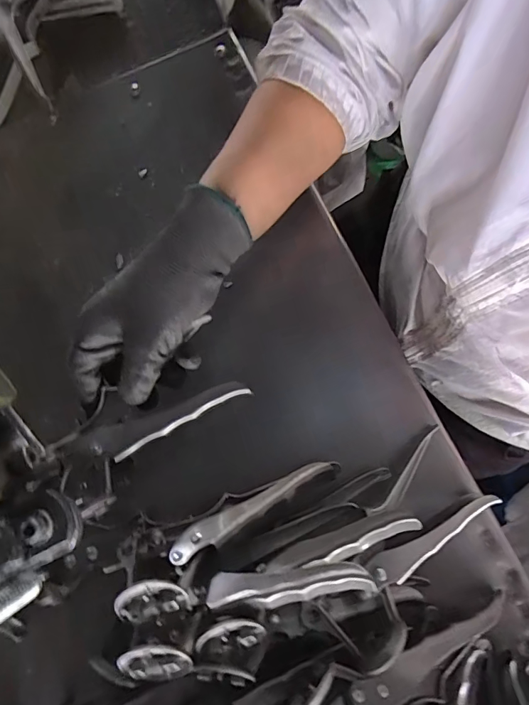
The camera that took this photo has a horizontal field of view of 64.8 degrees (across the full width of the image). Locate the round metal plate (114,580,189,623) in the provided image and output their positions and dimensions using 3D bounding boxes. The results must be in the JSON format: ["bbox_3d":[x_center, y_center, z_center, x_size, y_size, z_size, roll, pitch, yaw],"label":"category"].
[{"bbox_3d":[-0.073,0.160,0.269,0.042,0.012,0.035,18,101,-13],"label":"round metal plate"}]

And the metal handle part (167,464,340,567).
[{"bbox_3d":[-0.004,0.115,0.312,0.137,0.019,0.018,-23,79,-18],"label":"metal handle part"}]

